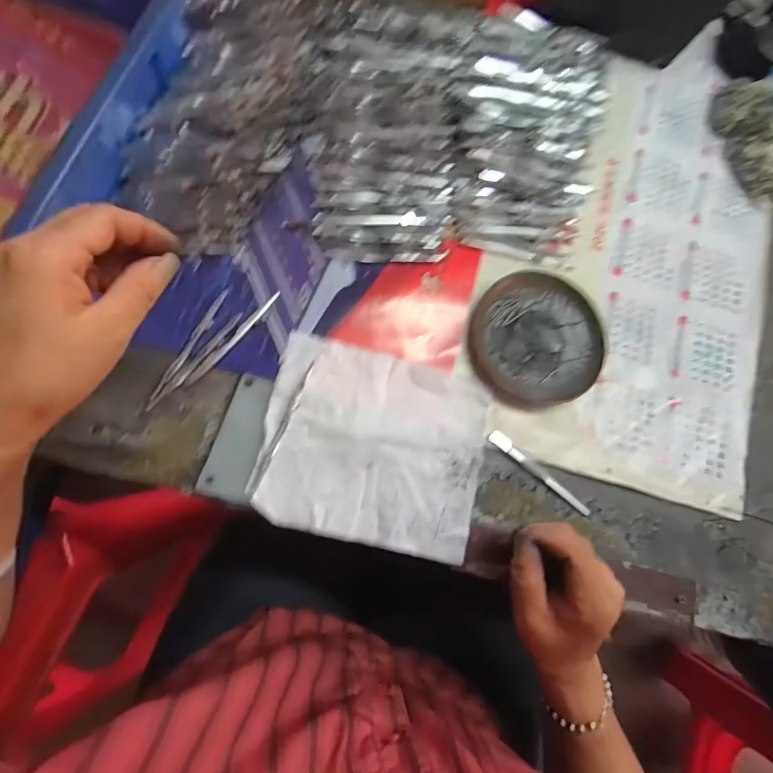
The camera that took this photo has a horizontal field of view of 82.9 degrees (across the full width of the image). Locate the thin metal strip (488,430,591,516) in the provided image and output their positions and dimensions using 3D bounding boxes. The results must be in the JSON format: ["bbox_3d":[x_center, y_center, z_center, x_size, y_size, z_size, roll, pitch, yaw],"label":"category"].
[{"bbox_3d":[0.128,0.071,0.365,0.103,0.006,0.012,38,78,1],"label":"thin metal strip"}]

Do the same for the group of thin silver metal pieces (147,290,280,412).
[{"bbox_3d":[-0.146,-0.038,0.355,0.036,0.012,0.128,40,78,1],"label":"group of thin silver metal pieces"}]

